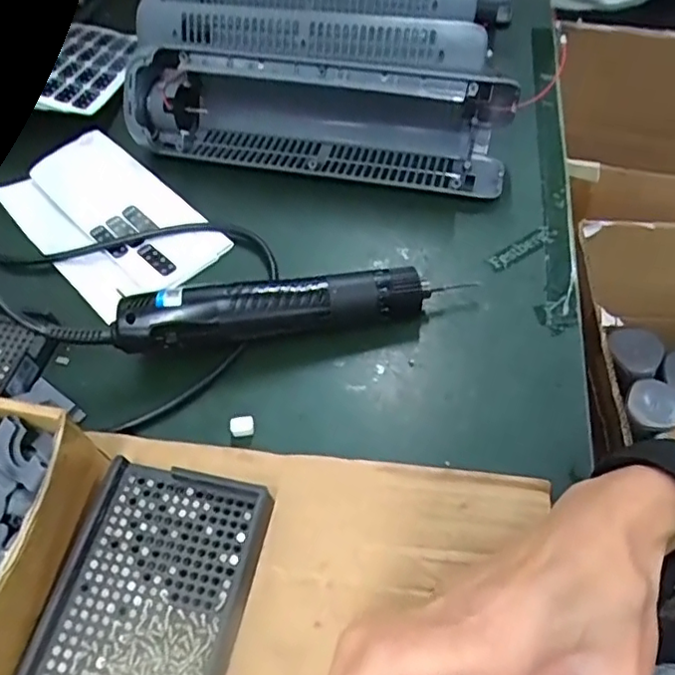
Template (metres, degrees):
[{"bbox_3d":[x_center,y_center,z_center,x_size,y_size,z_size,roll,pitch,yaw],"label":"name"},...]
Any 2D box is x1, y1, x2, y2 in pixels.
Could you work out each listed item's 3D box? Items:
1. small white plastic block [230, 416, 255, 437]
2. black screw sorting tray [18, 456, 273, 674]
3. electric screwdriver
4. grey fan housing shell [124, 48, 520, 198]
[{"bbox_3d":[-0.058,0.053,0.365,0.014,0.004,0.011,-10,55,-7],"label":"small white plastic block"},{"bbox_3d":[-0.094,0.134,0.302,0.092,0.021,0.133,9,56,9],"label":"black screw sorting tray"},{"bbox_3d":[-0.026,-0.020,0.394,0.222,0.040,0.033,-9,55,-4],"label":"electric screwdriver"},{"bbox_3d":[-0.015,-0.180,0.498,0.312,0.072,0.074,9,56,9],"label":"grey fan housing shell"}]

